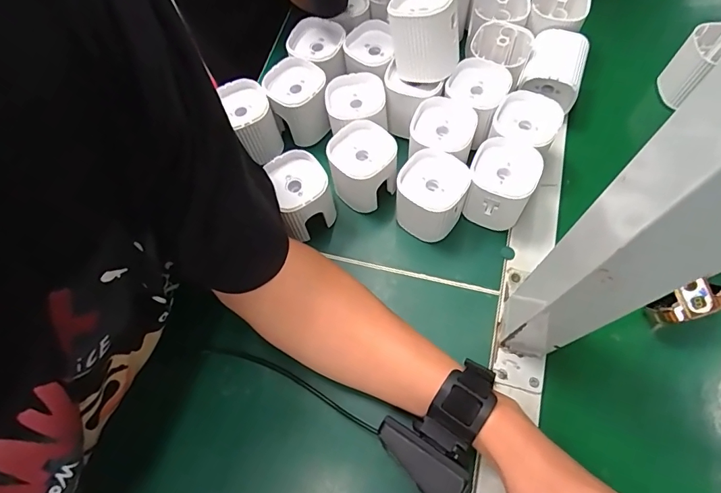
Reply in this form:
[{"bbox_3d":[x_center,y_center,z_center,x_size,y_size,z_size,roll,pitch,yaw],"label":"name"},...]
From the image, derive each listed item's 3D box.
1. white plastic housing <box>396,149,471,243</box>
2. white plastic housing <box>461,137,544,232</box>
[{"bbox_3d":[0.061,-0.042,0.385,0.056,0.067,0.057,29,71,15],"label":"white plastic housing"},{"bbox_3d":[0.121,-0.052,0.382,0.055,0.065,0.065,15,68,10],"label":"white plastic housing"}]

